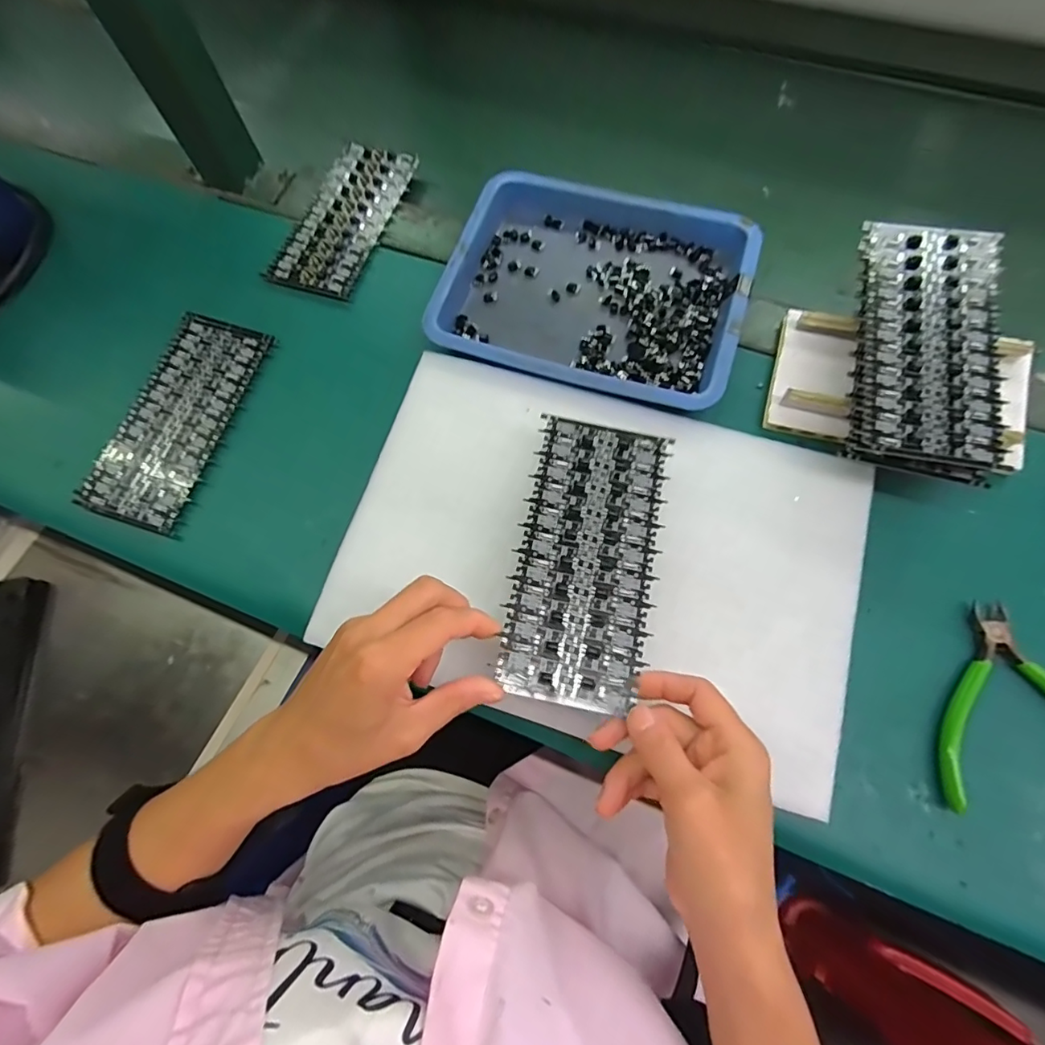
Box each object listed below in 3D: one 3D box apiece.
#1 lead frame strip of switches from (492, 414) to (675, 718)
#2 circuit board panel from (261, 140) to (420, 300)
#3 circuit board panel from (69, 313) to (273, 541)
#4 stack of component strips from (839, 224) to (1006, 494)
[{"bbox_3d":[0.037,0.017,0.296,0.079,0.008,0.162,10,69,6],"label":"lead frame strip of switches"},{"bbox_3d":[-0.149,-0.260,0.449,0.071,0.007,0.159,18,71,9],"label":"circuit board panel"},{"bbox_3d":[-0.255,-0.078,0.394,0.077,0.010,0.169,15,70,8],"label":"circuit board panel"},{"bbox_3d":[0.248,-0.110,0.327,0.079,0.025,0.161,12,70,7],"label":"stack of component strips"}]

